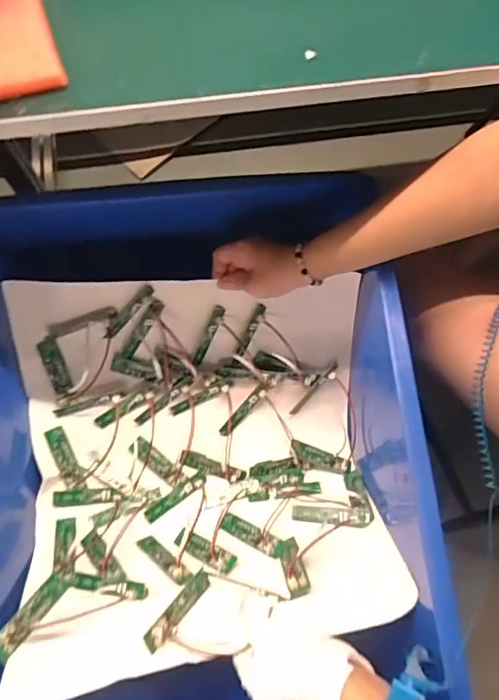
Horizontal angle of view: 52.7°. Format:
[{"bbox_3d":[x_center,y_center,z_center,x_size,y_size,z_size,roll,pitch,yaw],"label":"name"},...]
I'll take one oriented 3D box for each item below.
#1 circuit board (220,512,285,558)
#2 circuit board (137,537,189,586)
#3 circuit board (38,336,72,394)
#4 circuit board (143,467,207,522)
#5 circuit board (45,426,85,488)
[{"bbox_3d":[0.001,0.196,0.535,0.083,0.004,0.020,12,51,41],"label":"circuit board"},{"bbox_3d":[-0.089,0.213,0.515,0.020,0.077,0.006,-18,115,-38],"label":"circuit board"},{"bbox_3d":[-0.217,0.017,0.558,0.020,0.009,0.063,-17,106,-6],"label":"circuit board"},{"bbox_3d":[-0.084,0.168,0.582,0.084,0.007,0.018,-34,77,-25],"label":"circuit board"},{"bbox_3d":[-0.210,0.121,0.571,0.022,0.005,0.068,-24,90,-7],"label":"circuit board"}]

